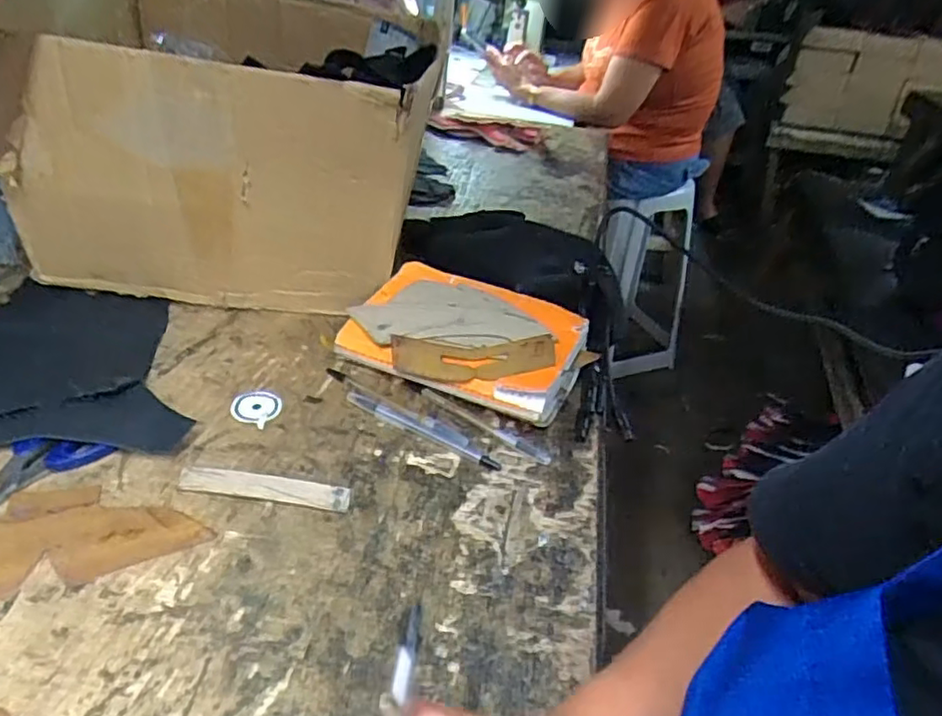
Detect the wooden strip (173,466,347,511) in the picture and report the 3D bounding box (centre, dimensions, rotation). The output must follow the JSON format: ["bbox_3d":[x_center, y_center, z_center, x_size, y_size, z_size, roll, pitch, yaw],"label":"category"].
[{"bbox_3d":[-0.148,0.092,0.458,0.122,0.004,0.023,9,34,1],"label":"wooden strip"}]

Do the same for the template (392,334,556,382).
[{"bbox_3d":[0.003,0.000,0.547,0.139,0.009,0.046,-2,53,-3],"label":"template"}]

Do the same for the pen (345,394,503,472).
[{"bbox_3d":[-0.041,0.058,0.521,0.143,0.006,0.014,22,36,20],"label":"pen"}]

